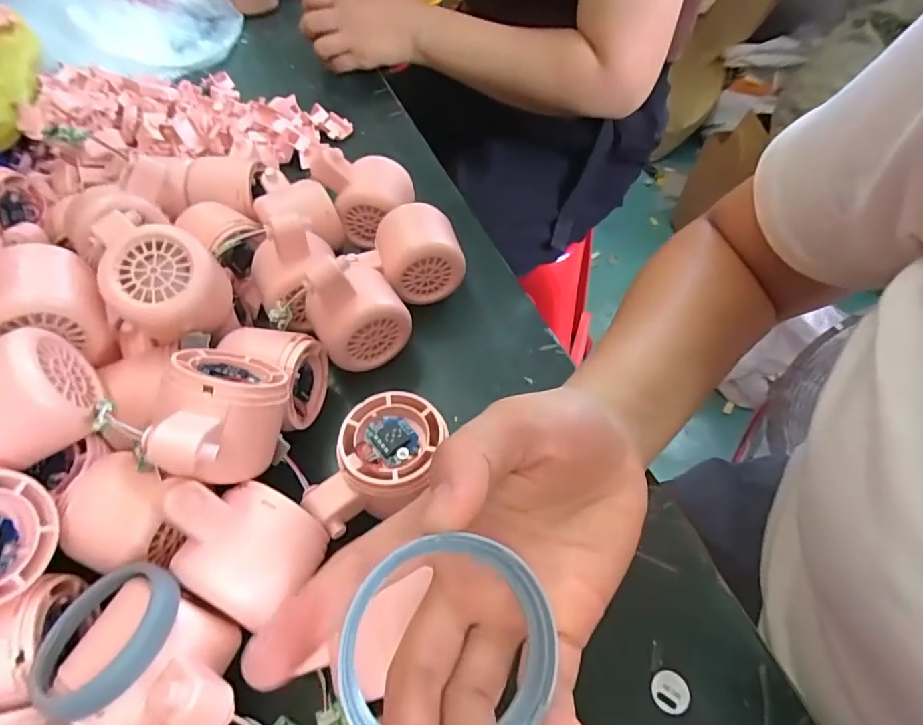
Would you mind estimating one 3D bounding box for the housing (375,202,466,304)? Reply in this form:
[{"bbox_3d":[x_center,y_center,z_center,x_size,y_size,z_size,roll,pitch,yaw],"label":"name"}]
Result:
[{"bbox_3d":[-0.031,-0.078,0.386,0.055,0.056,0.052,-13,53,-8],"label":"housing"}]

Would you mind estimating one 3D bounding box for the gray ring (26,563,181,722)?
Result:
[{"bbox_3d":[-0.145,0.110,0.214,0.056,0.010,0.056,2,42,23],"label":"gray ring"}]

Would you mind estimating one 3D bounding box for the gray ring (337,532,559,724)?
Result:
[{"bbox_3d":[-0.002,0.076,0.140,0.057,0.008,0.055,8,68,-20],"label":"gray ring"}]

